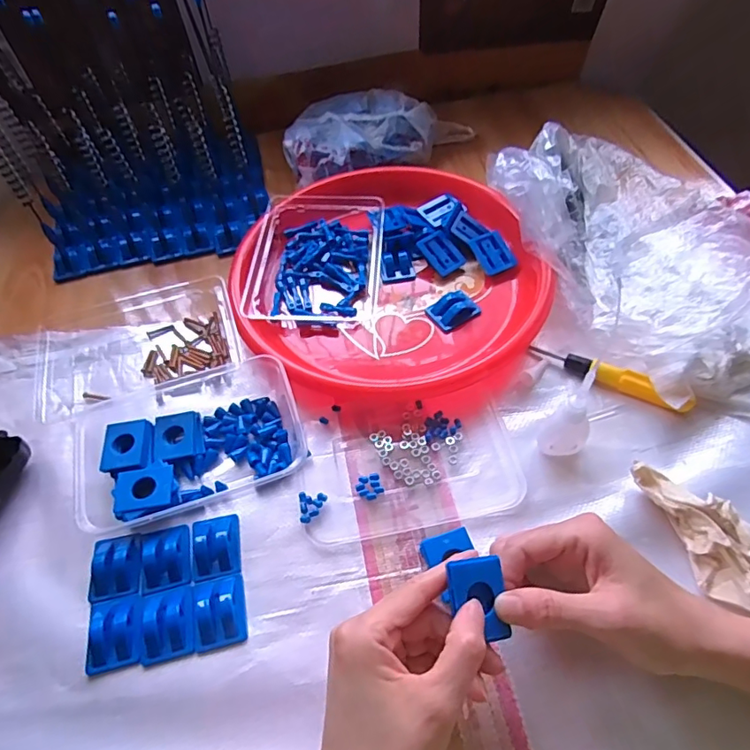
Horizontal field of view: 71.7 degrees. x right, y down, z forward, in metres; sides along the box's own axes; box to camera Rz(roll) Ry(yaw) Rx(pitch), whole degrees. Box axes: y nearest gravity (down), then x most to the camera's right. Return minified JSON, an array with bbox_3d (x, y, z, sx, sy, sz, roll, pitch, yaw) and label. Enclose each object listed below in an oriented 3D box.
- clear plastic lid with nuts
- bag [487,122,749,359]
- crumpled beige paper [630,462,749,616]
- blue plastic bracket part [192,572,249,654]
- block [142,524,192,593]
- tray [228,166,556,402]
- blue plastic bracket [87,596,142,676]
[{"bbox_3d":[0.027,0.071,0.401,0.164,0.006,0.093,-11,55,-4],"label":"clear plastic lid with nuts"},{"bbox_3d":[0.217,-0.128,0.467,0.183,0.099,0.258,-28,58,-15],"label":"bag"},{"bbox_3d":[0.232,0.106,0.348,0.061,0.026,0.113,-18,56,-9],"label":"crumpled beige paper"},{"bbox_3d":[-0.105,0.157,0.347,0.033,0.012,0.044,-14,56,-6],"label":"blue plastic bracket part"},{"bbox_3d":[-0.149,0.129,0.370,0.035,0.014,0.045,-15,56,-7],"label":"block"},{"bbox_3d":[0.012,-0.100,0.500,0.280,0.034,0.264,-2,55,2],"label":"tray"},{"bbox_3d":[-0.171,0.168,0.340,0.036,0.010,0.042,-12,55,-5],"label":"blue plastic bracket"}]

